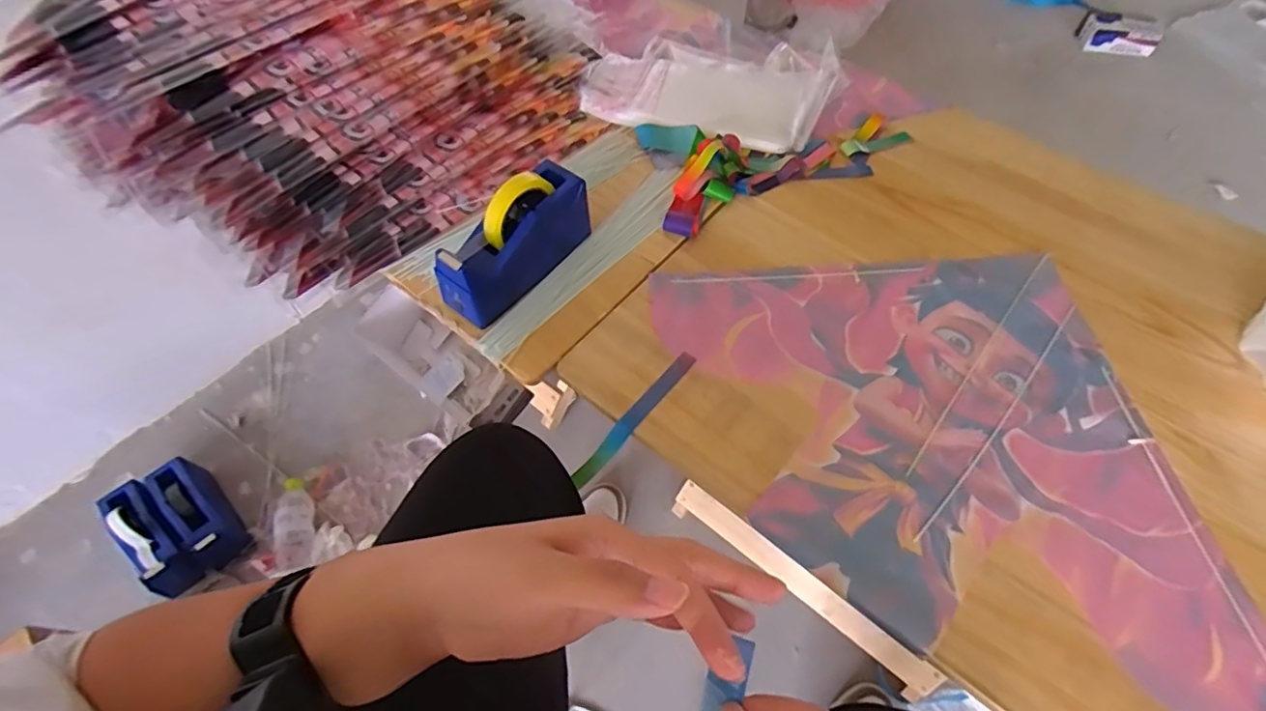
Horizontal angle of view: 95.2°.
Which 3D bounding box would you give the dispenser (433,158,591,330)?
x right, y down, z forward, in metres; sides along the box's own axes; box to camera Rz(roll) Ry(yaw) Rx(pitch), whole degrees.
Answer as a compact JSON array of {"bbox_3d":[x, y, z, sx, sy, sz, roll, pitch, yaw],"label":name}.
[{"bbox_3d":[-0.140,-0.142,0.692,0.068,0.122,0.204,36,65,21],"label":"dispenser"}]

